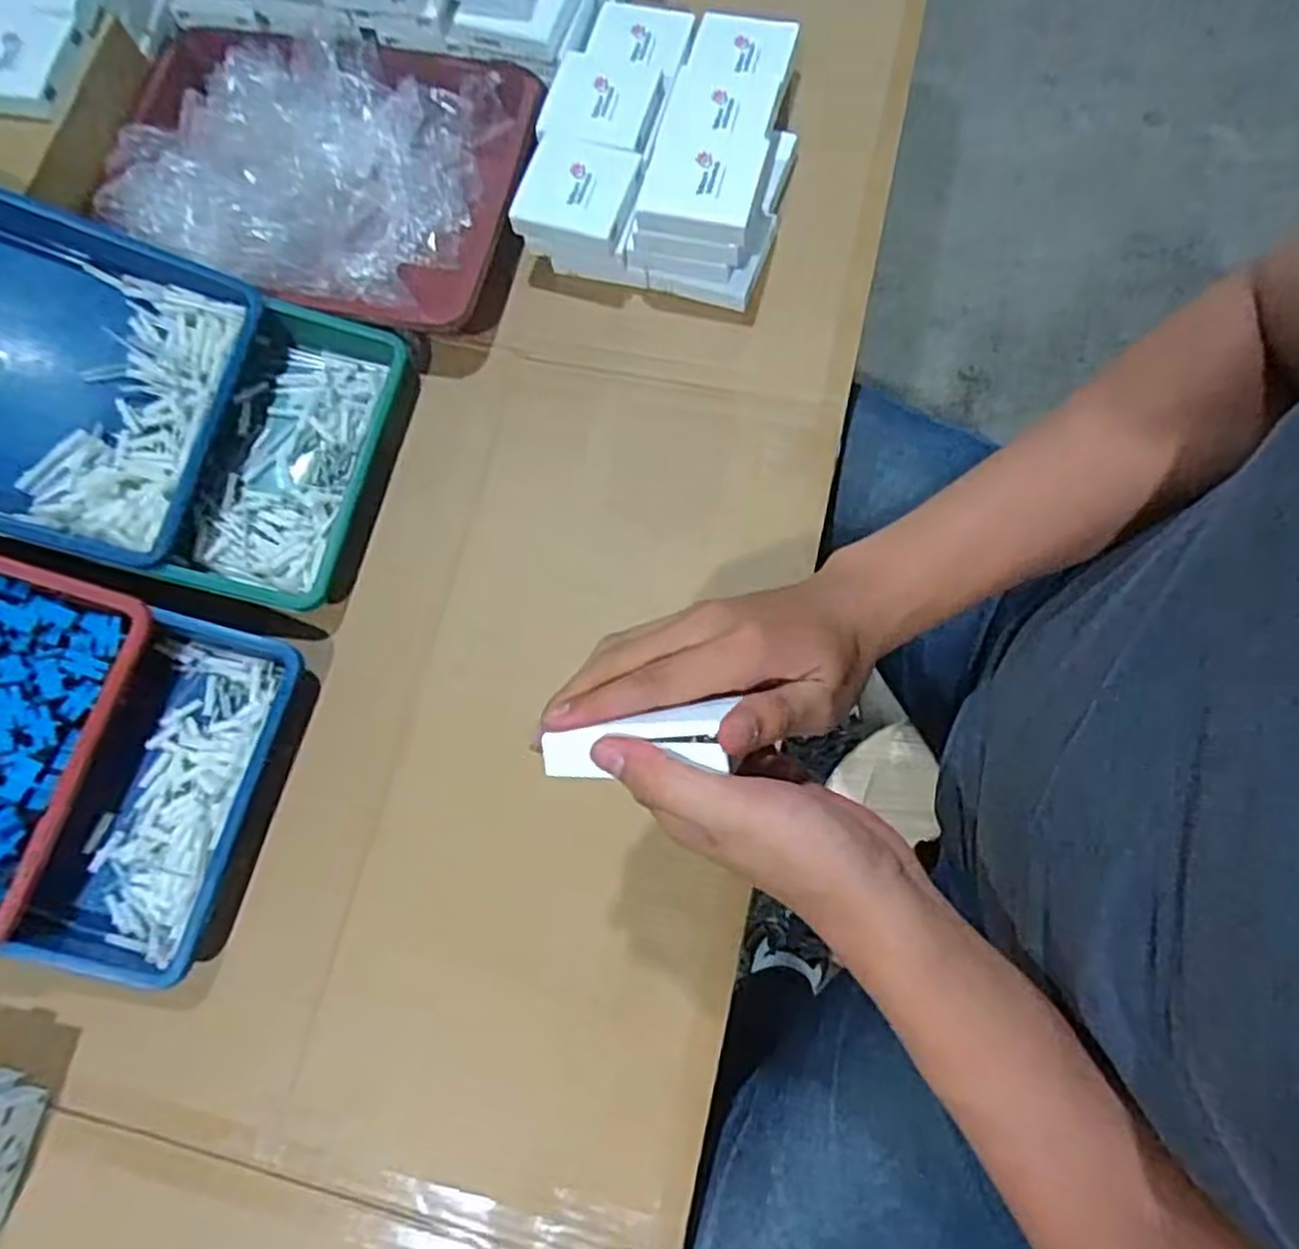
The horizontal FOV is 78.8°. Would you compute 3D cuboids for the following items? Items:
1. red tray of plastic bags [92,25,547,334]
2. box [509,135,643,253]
[{"bbox_3d":[-0.278,-0.380,0.677,0.341,0.078,0.250,12,76,5],"label":"red tray of plastic bags"},{"bbox_3d":[-0.059,-0.348,0.635,0.084,0.024,0.083,14,76,6],"label":"box"}]

